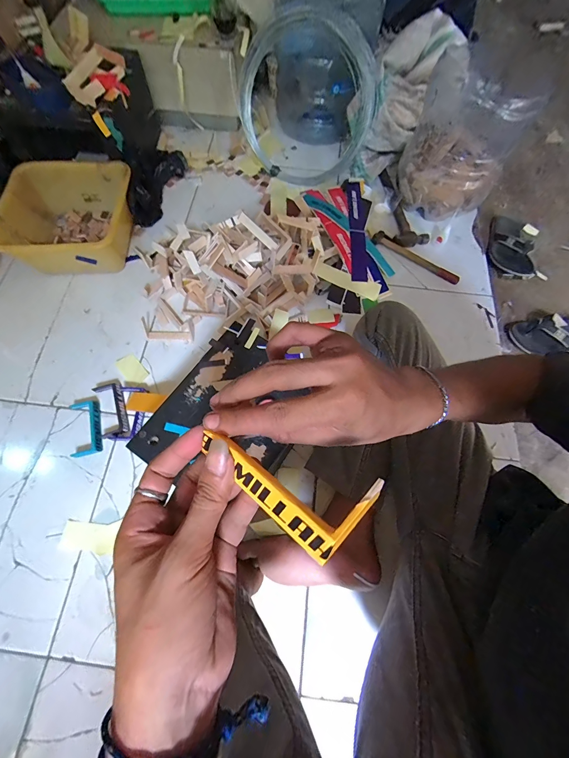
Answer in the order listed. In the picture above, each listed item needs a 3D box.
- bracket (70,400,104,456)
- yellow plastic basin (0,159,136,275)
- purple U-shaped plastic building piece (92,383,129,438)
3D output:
[{"bbox_3d":[-0.393,0.096,0.625,0.056,0.009,0.110,-12,68,-6],"label":"bracket"},{"bbox_3d":[-0.505,-0.374,0.740,0.240,0.143,0.271,7,68,2],"label":"yellow plastic basin"},{"bbox_3d":[-0.351,0.059,0.637,0.051,0.010,0.112,-17,69,-8],"label":"purple U-shaped plastic building piece"}]

